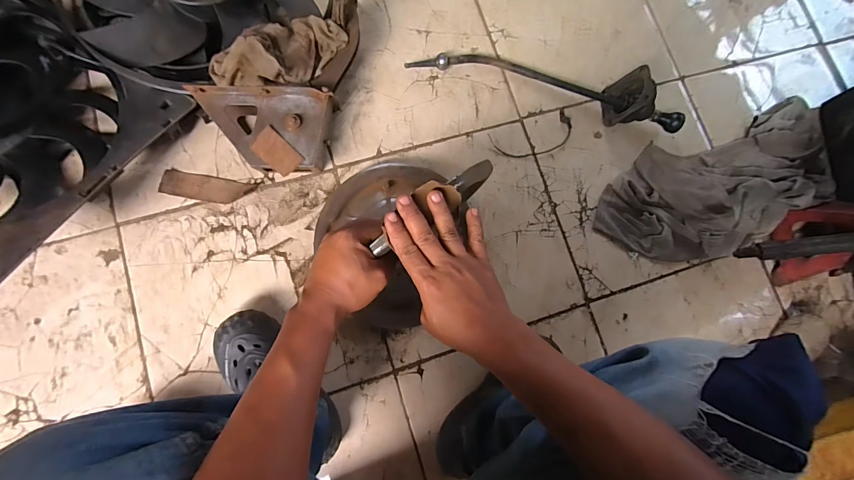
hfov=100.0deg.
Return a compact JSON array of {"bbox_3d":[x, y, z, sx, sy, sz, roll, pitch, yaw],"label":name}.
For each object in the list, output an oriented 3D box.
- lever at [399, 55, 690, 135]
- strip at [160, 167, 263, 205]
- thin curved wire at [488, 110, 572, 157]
[{"bbox_3d":[0.256,-0.328,0.743,0.593,0.096,0.118,10,83,-4],"label":"lever"},{"bbox_3d":[-0.417,-0.098,0.688,0.169,0.004,0.047,9,89,-7],"label":"strip"},{"bbox_3d":[0.231,-0.219,0.764,0.185,0.019,0.075,-18,86,-8],"label":"thin curved wire"}]

